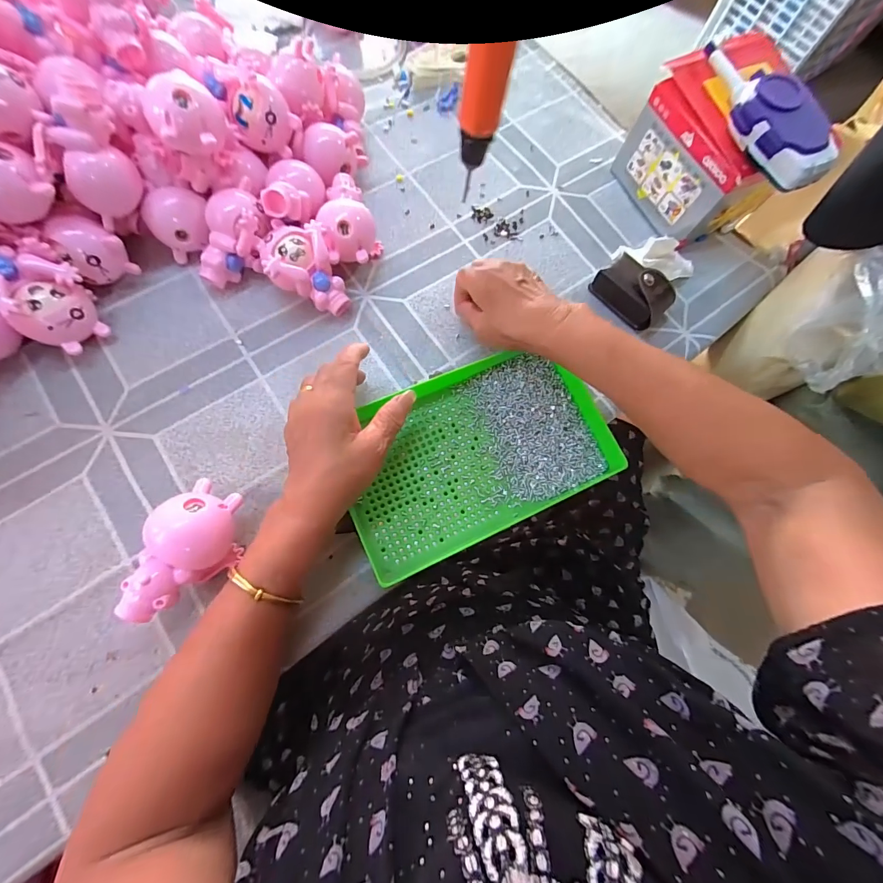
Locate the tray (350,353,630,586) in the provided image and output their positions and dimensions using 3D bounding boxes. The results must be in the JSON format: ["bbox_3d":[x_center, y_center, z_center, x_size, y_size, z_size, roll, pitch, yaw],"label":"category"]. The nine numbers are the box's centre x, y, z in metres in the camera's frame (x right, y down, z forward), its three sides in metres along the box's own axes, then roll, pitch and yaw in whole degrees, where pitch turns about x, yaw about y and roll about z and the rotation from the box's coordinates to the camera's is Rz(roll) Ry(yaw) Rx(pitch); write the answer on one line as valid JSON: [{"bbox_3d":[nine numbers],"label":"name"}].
[{"bbox_3d":[0.029,0.007,0.356,0.240,0.020,0.153,-24,73,-10],"label":"tray"}]

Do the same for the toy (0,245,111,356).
[{"bbox_3d":[-0.358,-0.128,0.345,0.083,0.073,0.068,32,73,6],"label":"toy"}]

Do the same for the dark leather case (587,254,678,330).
[{"bbox_3d":[0.210,-0.166,0.420,0.081,0.041,0.045,43,75,10],"label":"dark leather case"}]

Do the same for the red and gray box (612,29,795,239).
[{"bbox_3d":[0.305,-0.328,0.429,0.125,0.122,0.145,-27,76,-11],"label":"red and gray box"}]

